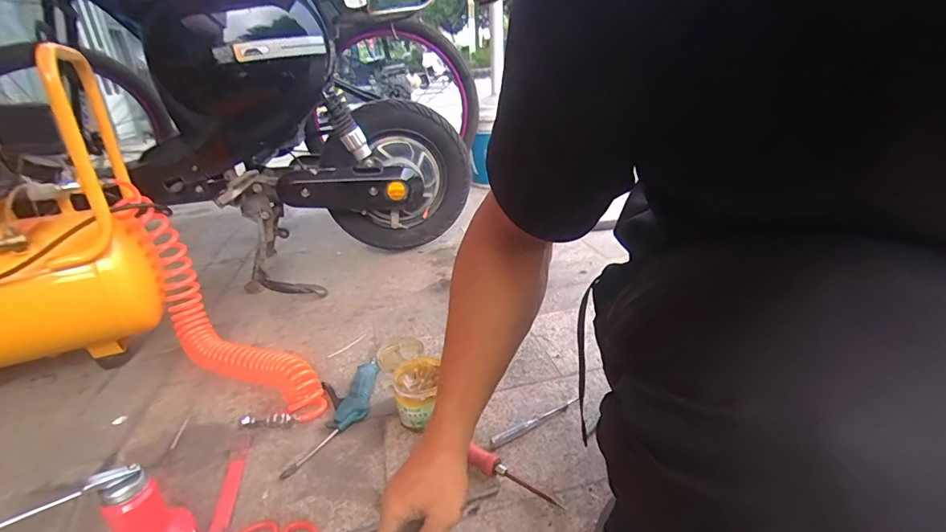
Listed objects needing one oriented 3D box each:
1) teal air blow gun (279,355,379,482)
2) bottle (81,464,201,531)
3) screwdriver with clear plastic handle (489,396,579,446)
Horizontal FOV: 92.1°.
[{"bbox_3d":[-0.205,0.219,0.704,0.089,0.023,0.235,-3,23,3],"label":"teal air blow gun"},{"bbox_3d":[-0.336,0.269,0.470,0.062,0.137,0.076,16,30,39],"label":"bottle"},{"bbox_3d":[0.092,0.223,0.662,0.155,0.012,0.010,-16,26,-26],"label":"screwdriver with clear plastic handle"}]

